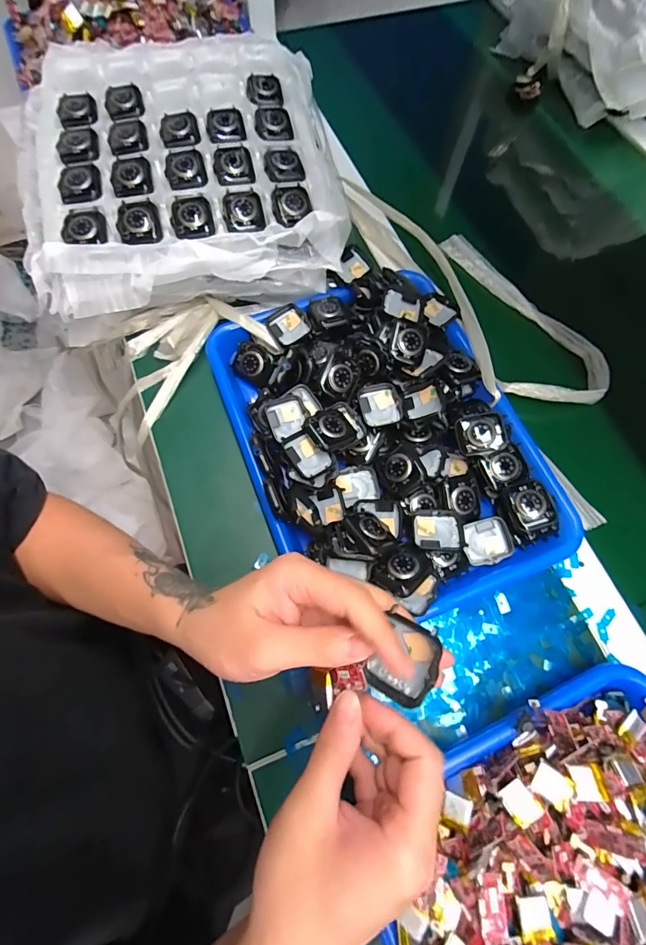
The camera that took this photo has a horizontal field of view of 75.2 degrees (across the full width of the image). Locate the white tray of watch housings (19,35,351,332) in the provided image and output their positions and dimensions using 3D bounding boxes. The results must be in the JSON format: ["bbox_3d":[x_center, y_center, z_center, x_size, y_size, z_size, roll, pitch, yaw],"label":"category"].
[{"bbox_3d":[-0.157,-0.325,0.459,0.333,0.082,0.337,-10,70,-5],"label":"white tray of watch housings"}]

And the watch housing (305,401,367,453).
[{"bbox_3d":[0.011,-0.041,0.374,0.053,0.012,0.041,-20,71,-35],"label":"watch housing"}]

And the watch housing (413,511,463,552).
[{"bbox_3d":[0.097,0.049,0.354,0.038,0.009,0.035,2,69,0],"label":"watch housing"}]

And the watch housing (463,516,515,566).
[{"bbox_3d":[0.142,0.060,0.365,0.037,0.016,0.037,-15,70,-7],"label":"watch housing"}]

